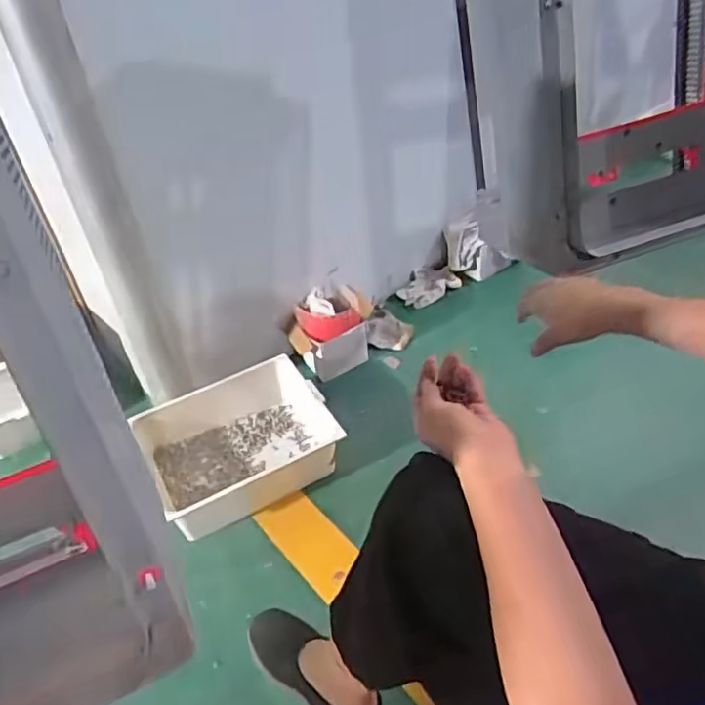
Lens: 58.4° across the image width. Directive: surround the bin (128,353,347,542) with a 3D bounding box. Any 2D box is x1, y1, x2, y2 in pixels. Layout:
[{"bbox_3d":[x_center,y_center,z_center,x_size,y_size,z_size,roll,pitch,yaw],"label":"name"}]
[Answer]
[{"bbox_3d":[-0.217,0.182,1.262,0.368,0.119,0.274,-22,42,-16],"label":"bin"}]

